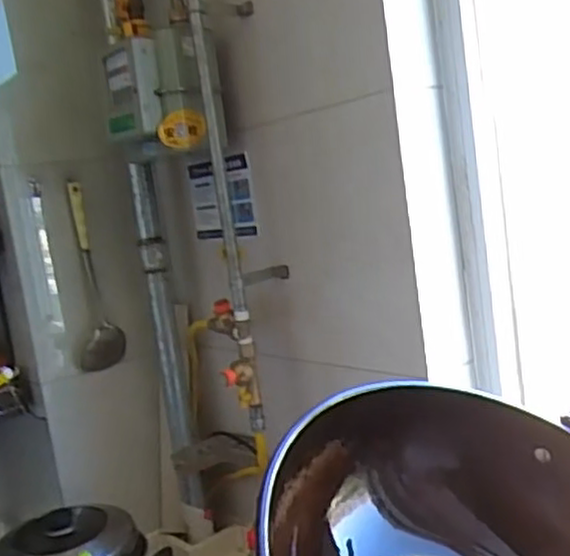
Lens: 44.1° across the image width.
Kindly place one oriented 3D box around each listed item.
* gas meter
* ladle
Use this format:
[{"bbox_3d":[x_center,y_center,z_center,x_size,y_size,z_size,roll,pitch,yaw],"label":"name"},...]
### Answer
[{"bbox_3d":[-0.196,-0.297,1.159,0.191,0.182,0.135,-9,8,-9],"label":"gas meter"},{"bbox_3d":[-0.365,0.004,1.316,0.088,0.345,0.056,-10,8,-14],"label":"ladle"}]

